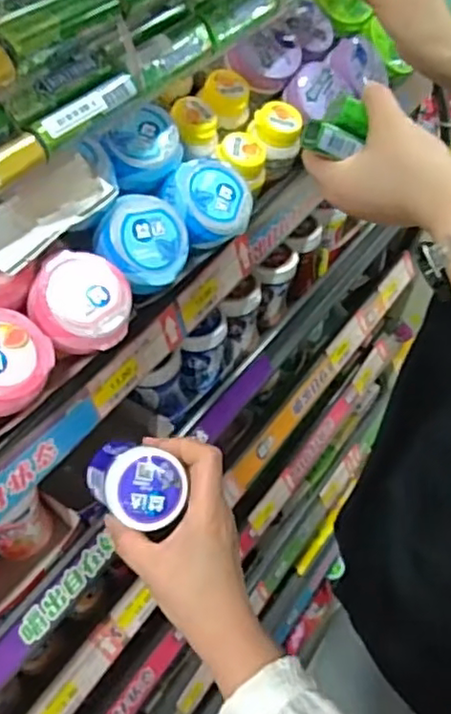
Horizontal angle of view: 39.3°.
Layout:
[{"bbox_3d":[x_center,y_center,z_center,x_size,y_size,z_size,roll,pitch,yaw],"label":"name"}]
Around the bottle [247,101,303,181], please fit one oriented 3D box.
[{"bbox_3d":[0.042,-0.187,0.548,0.047,0.052,0.048,-14,52,-10],"label":"bottle"}]

